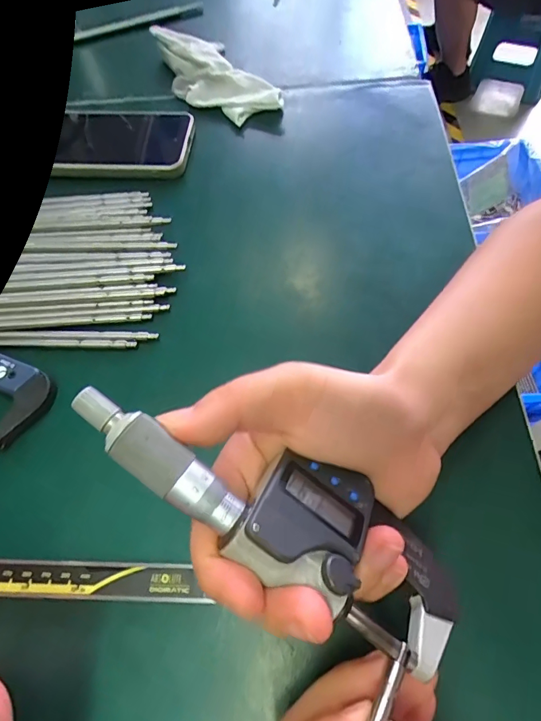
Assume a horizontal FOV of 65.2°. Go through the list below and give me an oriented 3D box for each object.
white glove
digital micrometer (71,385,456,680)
[{"bbox_3d":[-0.058,-0.268,0.398,0.069,0.025,0.163,-28,64,-13],"label":"white glove"},{"bbox_3d":[0.004,0.054,0.152,0.155,0.030,0.047,30,64,-8],"label":"digital micrometer"}]

